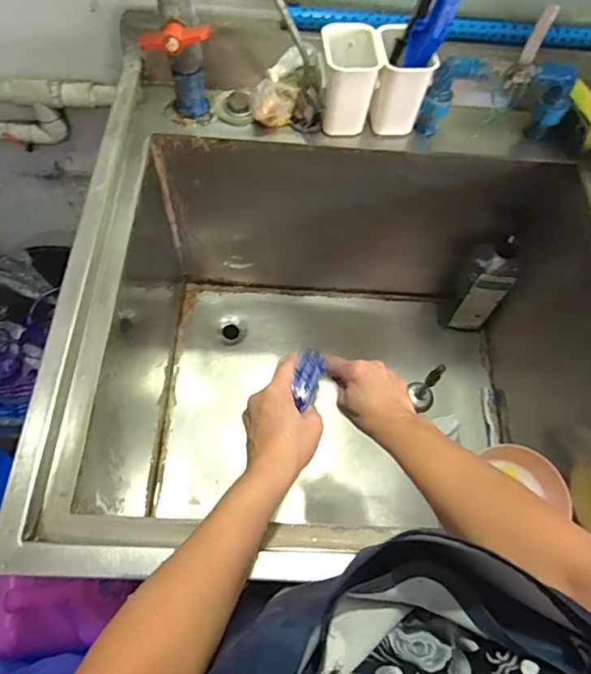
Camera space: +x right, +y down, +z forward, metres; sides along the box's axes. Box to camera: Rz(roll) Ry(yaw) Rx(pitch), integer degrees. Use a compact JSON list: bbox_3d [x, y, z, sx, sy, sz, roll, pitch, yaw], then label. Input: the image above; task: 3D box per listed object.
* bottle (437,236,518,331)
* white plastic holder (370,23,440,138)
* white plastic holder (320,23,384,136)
[{"bbox_3d":[0.337,-0.099,0.951,0.084,0.274,0.065,8,62,0],"label":"bottle"},{"bbox_3d":[0.140,-0.348,0.718,0.073,0.110,0.083,1,63,-3],"label":"white plastic holder"},{"bbox_3d":[0.070,-0.341,0.707,0.073,0.111,0.082,4,63,-2],"label":"white plastic holder"}]

